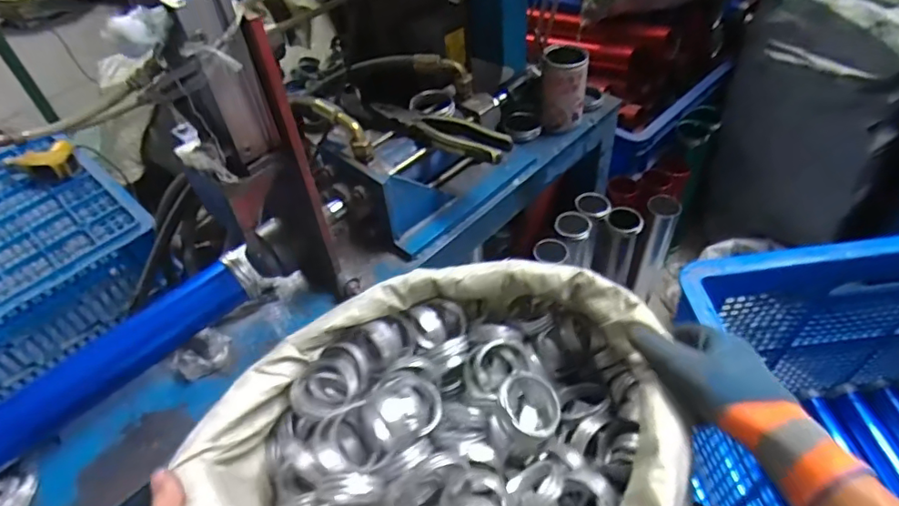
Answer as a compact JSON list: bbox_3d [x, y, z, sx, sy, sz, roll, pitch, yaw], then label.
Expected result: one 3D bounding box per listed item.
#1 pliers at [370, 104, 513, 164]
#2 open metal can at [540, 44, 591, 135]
[{"bbox_3d":[-0.010,-0.158,0.679,0.185,0.020,0.050,24,54,25],"label":"pliers"},{"bbox_3d":[0.167,-0.243,0.794,0.061,0.112,0.058,2,48,8],"label":"open metal can"}]

